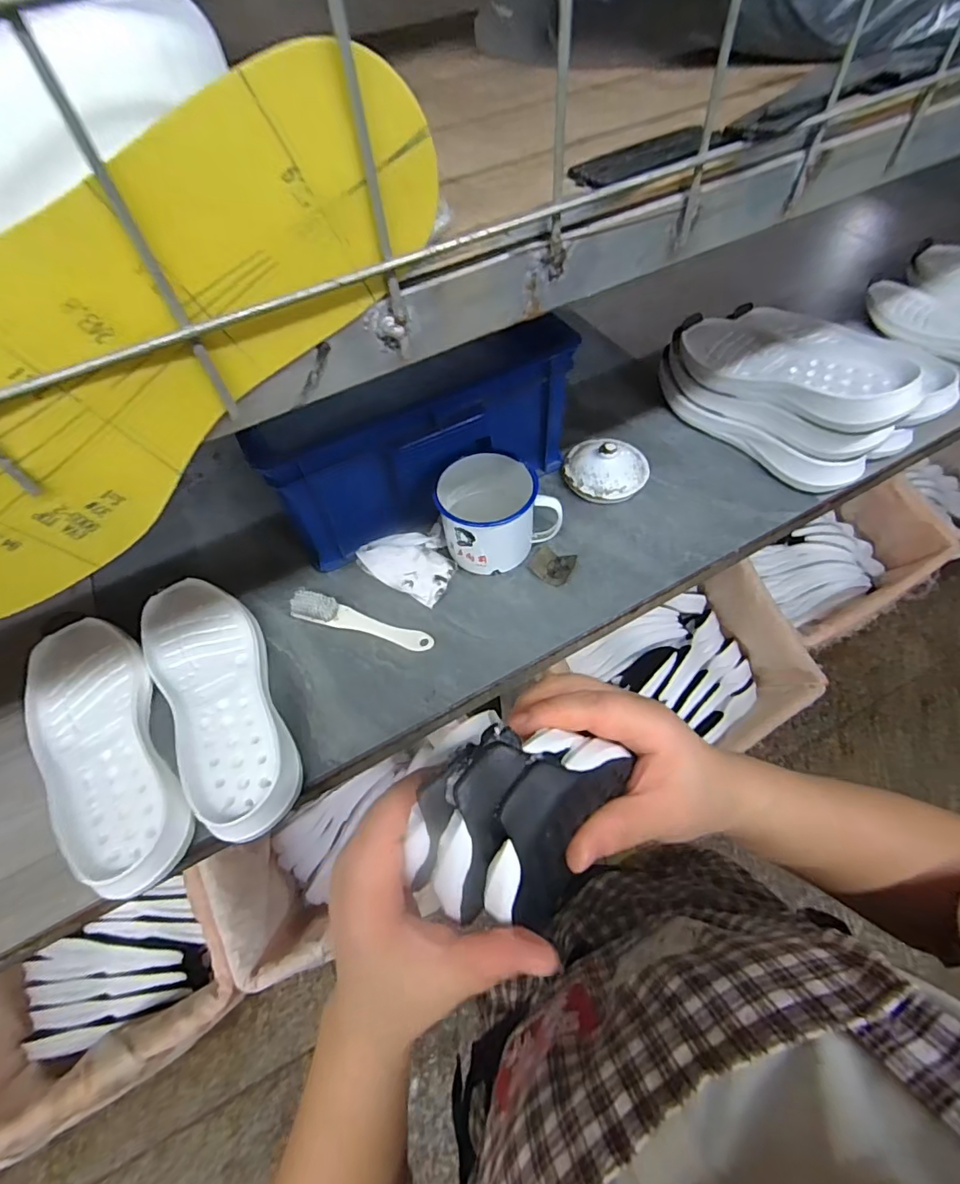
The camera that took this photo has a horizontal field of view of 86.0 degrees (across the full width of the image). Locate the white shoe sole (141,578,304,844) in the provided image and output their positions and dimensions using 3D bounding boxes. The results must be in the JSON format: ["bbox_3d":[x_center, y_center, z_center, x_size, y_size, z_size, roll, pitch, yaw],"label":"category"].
[{"bbox_3d":[-0.250,0.098,0.504,0.107,0.038,0.284,-31,60,-15],"label":"white shoe sole"}]

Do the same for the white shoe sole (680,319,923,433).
[{"bbox_3d":[0.371,-0.271,0.616,0.139,0.052,0.297,-27,47,-13],"label":"white shoe sole"}]

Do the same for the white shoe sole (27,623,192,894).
[{"bbox_3d":[-0.345,0.141,0.469,0.105,0.035,0.271,-32,60,-15],"label":"white shoe sole"}]

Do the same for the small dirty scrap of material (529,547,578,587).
[{"bbox_3d":[0.080,-0.030,0.574,0.044,0.015,0.041,26,63,19],"label":"small dirty scrap of material"}]

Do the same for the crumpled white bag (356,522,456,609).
[{"bbox_3d":[-0.073,-0.041,0.574,0.096,0.047,0.085,20,61,16],"label":"crumpled white bag"}]

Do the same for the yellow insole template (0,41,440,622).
[{"bbox_3d":[-0.111,-0.066,0.157,0.228,0.083,0.009,-38,60,6],"label":"yellow insole template"}]

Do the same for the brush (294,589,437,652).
[{"bbox_3d":[-0.127,0.030,0.546,0.160,0.026,0.028,12,59,12],"label":"brush"}]

